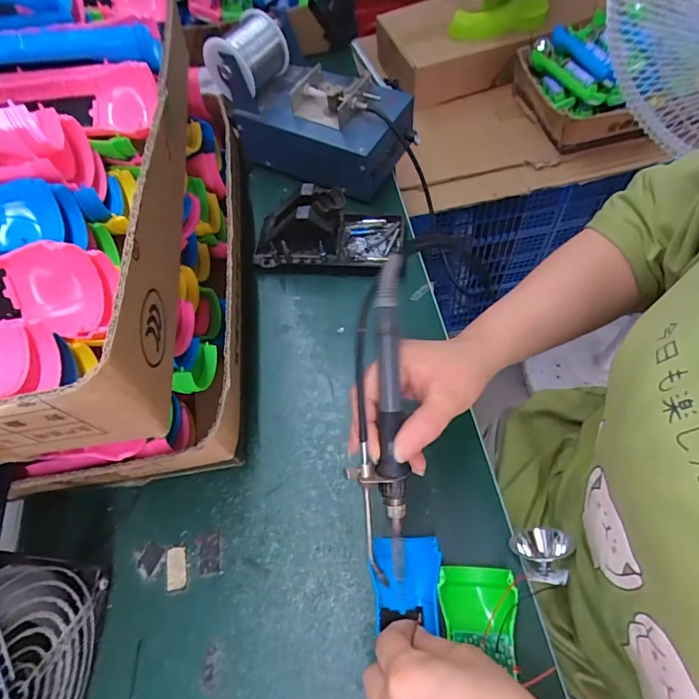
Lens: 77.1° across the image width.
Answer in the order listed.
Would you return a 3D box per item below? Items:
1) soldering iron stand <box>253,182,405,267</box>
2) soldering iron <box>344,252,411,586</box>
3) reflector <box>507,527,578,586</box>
[{"bbox_3d":[-0.021,-0.124,0.456,0.155,0.080,0.072,3,62,6],"label":"soldering iron stand"},{"bbox_3d":[0.017,0.043,0.267,0.032,0.016,0.195,-1,92,-1],"label":"soldering iron"},{"bbox_3d":[0.139,0.148,0.319,0.035,0.046,0.038,6,64,7],"label":"reflector"}]

